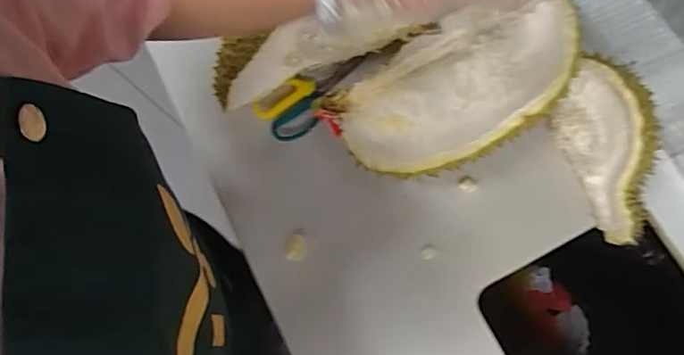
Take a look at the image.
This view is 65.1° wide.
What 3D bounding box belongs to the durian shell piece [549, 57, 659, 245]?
[{"bbox_3d":[0.295,-0.032,0.583,0.064,0.094,0.197,-15,73,-5],"label":"durian shell piece"}]

